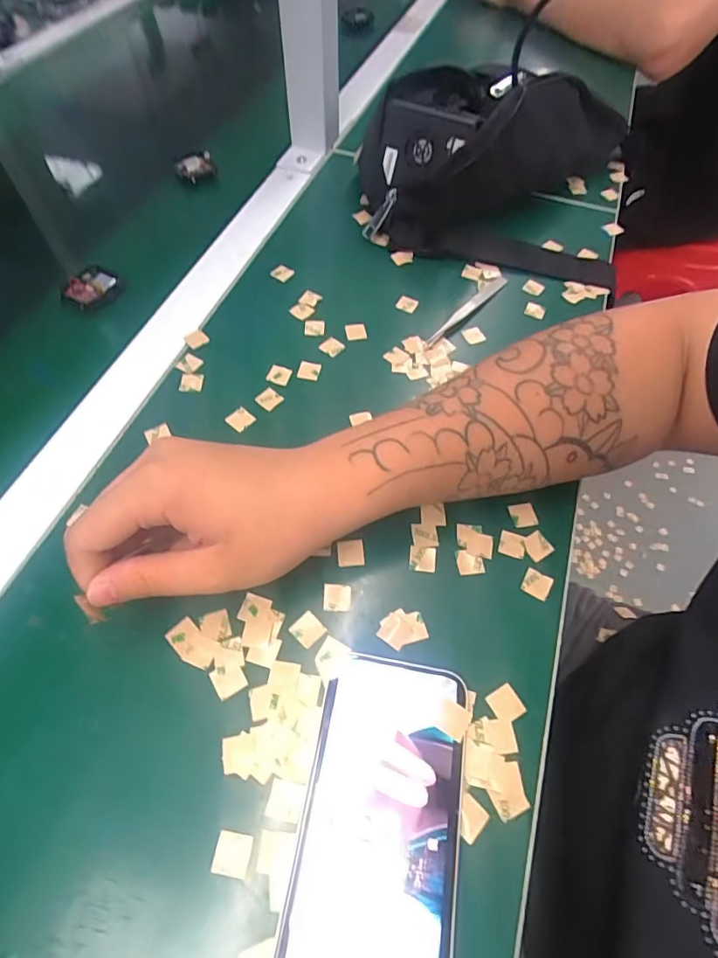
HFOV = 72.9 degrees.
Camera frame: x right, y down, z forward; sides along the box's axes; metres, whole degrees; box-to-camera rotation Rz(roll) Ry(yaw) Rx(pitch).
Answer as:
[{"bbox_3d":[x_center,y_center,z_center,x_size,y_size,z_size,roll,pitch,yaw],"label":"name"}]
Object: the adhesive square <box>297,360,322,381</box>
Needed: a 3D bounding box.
[{"bbox_3d":[-0.037,-0.081,0.361,0.016,0.004,0.016,12,59,5],"label":"adhesive square"}]

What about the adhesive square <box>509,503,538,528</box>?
[{"bbox_3d":[0.104,0.022,0.306,0.015,0.004,0.016,-9,60,-7],"label":"adhesive square"}]

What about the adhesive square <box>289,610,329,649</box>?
[{"bbox_3d":[-0.028,0.082,0.265,0.015,0.004,0.016,-41,66,-19],"label":"adhesive square"}]

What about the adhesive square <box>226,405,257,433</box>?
[{"bbox_3d":[-0.082,-0.042,0.336,0.016,0.004,0.015,39,65,19],"label":"adhesive square"}]

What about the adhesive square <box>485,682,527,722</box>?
[{"bbox_3d":[0.075,0.115,0.248,0.016,0.004,0.015,-26,63,-17],"label":"adhesive square"}]

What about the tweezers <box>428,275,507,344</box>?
[{"bbox_3d":[0.090,-0.139,0.396,0.011,0.006,0.111,37,64,18],"label":"tweezers"}]

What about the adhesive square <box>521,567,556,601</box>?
[{"bbox_3d":[0.104,0.060,0.282,0.015,0.004,0.015,28,62,14],"label":"adhesive square"}]

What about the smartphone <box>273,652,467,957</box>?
[{"bbox_3d":[0.009,0.157,0.217,0.069,0.009,0.143,10,59,4],"label":"smartphone"}]

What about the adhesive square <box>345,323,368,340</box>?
[{"bbox_3d":[-0.002,-0.116,0.383,0.016,0.004,0.015,-11,71,-10],"label":"adhesive square"}]

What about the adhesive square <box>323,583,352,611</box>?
[{"bbox_3d":[-0.012,0.066,0.273,0.015,0.004,0.015,5,59,1],"label":"adhesive square"}]

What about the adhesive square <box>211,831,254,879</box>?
[{"bbox_3d":[-0.055,0.165,0.214,0.015,0.004,0.015,10,59,4],"label":"adhesive square"}]

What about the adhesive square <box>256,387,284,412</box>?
[{"bbox_3d":[-0.064,-0.058,0.346,0.016,0.004,0.016,38,65,19],"label":"adhesive square"}]

